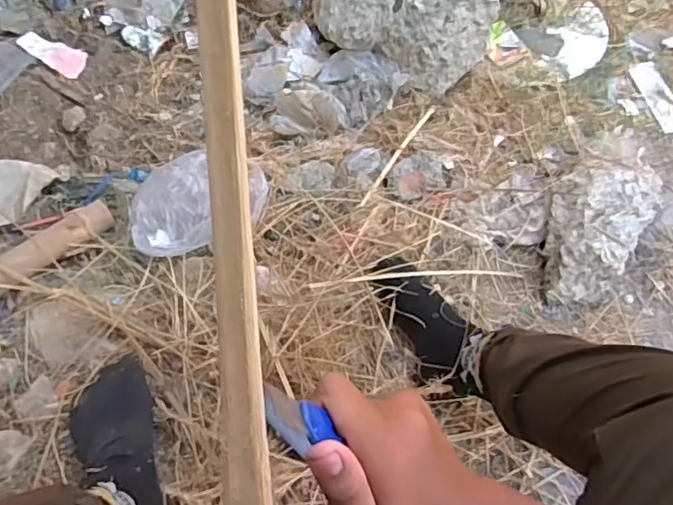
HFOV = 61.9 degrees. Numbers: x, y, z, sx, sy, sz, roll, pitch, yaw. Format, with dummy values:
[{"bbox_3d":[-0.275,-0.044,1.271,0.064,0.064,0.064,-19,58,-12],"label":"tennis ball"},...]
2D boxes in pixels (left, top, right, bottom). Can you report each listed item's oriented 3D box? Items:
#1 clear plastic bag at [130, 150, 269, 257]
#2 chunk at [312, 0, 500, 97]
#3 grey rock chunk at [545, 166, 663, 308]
[{"bbox_3d":[-0.220,-0.083,0.873,0.216,0.055,0.175,-33,65,-20],"label":"clear plastic bag"},{"bbox_3d":[0.121,-0.480,1.106,0.373,0.213,0.200,27,61,13],"label":"chunk"},{"bbox_3d":[0.439,-0.049,0.943,0.155,0.107,0.290,29,62,14],"label":"grey rock chunk"}]

